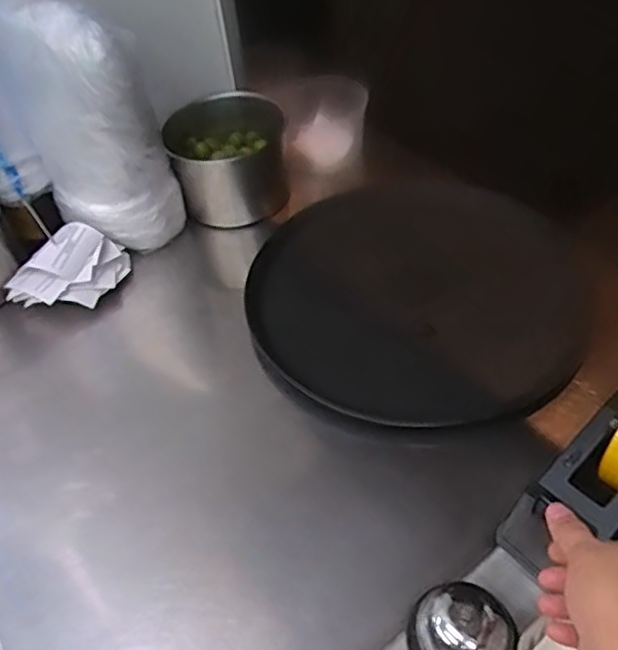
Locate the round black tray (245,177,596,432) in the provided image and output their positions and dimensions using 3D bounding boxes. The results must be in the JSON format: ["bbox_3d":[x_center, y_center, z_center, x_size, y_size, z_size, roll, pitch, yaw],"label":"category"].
[{"bbox_3d":[0.137,-0.054,0.763,0.376,0.031,0.385,-4,47,4],"label":"round black tray"}]

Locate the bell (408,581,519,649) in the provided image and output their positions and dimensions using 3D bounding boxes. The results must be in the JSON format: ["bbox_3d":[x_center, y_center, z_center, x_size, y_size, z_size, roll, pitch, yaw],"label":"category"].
[{"bbox_3d":[0.114,0.239,0.472,0.072,0.051,0.071,-4,47,4],"label":"bell"}]

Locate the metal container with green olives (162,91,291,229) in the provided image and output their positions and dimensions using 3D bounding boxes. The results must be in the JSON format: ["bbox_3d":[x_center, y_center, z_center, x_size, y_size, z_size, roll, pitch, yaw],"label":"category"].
[{"bbox_3d":[-0.110,-0.234,0.891,0.161,0.117,0.160,-17,47,-9],"label":"metal container with green olives"}]

